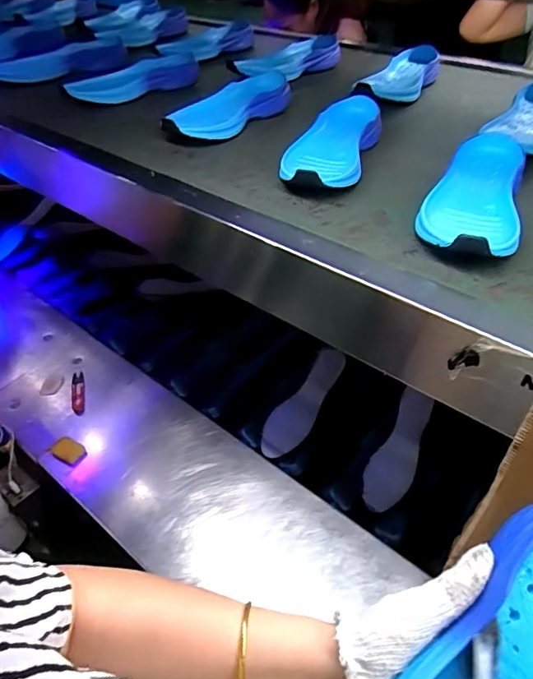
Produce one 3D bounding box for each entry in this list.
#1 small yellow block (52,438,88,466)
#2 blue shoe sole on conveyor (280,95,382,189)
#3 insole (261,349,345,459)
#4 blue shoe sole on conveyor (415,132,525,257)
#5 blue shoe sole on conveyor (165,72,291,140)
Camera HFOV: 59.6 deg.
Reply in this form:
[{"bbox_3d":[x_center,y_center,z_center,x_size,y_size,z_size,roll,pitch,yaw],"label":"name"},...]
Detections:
[{"bbox_3d":[-0.329,0.188,0.778,0.057,0.019,0.034,22,44,20],"label":"small yellow block"},{"bbox_3d":[0.088,-0.246,0.594,0.095,0.052,0.257,17,42,15],"label":"blue shoe sole on conveyor"},{"bbox_3d":[0.067,0.117,0.843,0.070,0.010,0.220,31,78,28],"label":"insole"},{"bbox_3d":[0.216,-0.153,0.488,0.092,0.045,0.247,17,42,15],"label":"blue shoe sole on conveyor"},{"bbox_3d":[-0.057,-0.347,0.695,0.098,0.048,0.234,32,48,29],"label":"blue shoe sole on conveyor"}]

